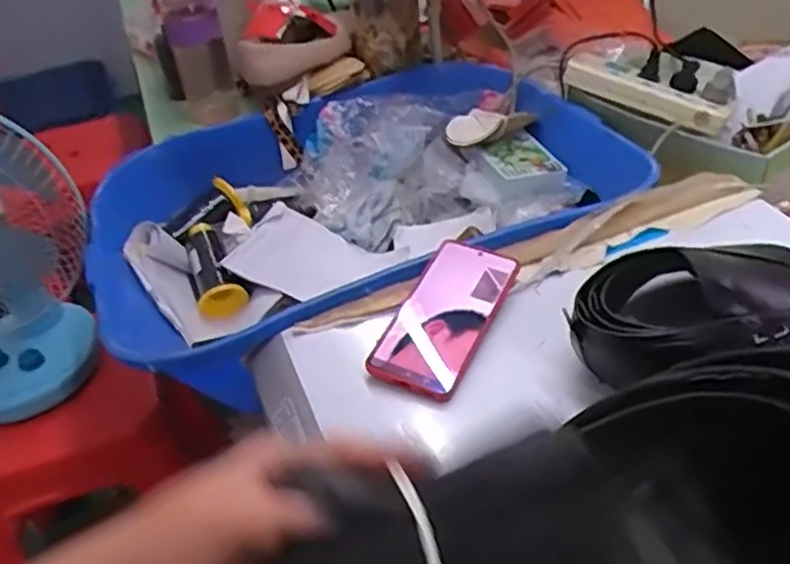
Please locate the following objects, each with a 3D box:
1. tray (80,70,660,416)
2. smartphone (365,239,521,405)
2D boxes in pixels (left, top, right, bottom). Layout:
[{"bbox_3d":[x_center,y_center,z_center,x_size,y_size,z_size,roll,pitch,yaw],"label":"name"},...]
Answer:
[{"bbox_3d":[-0.045,-0.086,0.895,0.622,0.144,0.462,-21,42,-15],"label":"tray"},{"bbox_3d":[0.047,0.027,0.641,0.081,0.014,0.173,22,56,16],"label":"smartphone"}]

